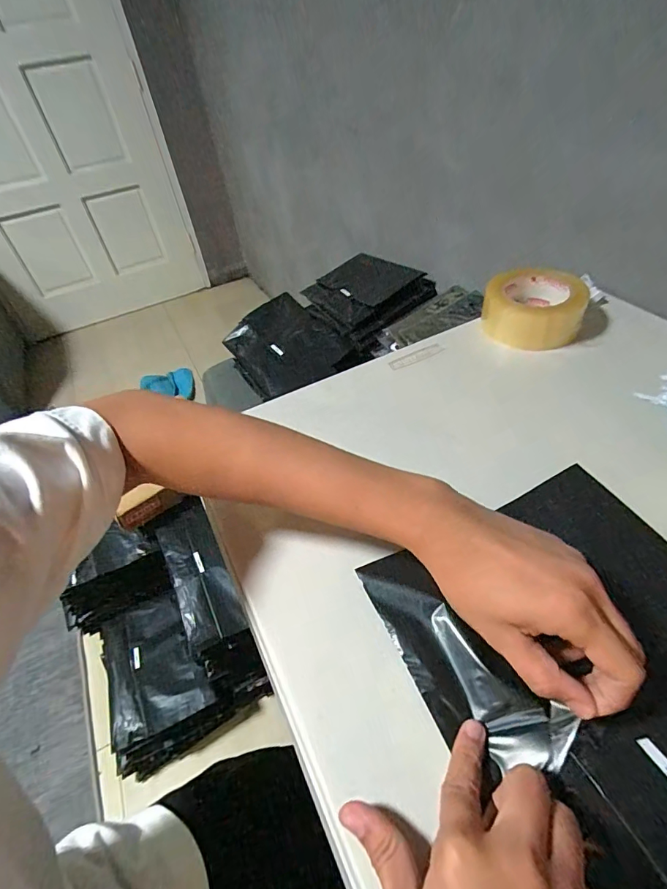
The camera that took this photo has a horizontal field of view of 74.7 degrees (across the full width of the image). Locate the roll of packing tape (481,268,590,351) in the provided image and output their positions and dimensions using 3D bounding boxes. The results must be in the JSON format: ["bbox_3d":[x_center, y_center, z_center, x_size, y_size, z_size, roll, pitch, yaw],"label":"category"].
[{"bbox_3d":[0.247,-0.165,0.543,0.112,0.054,0.127,1,46,8],"label":"roll of packing tape"}]

